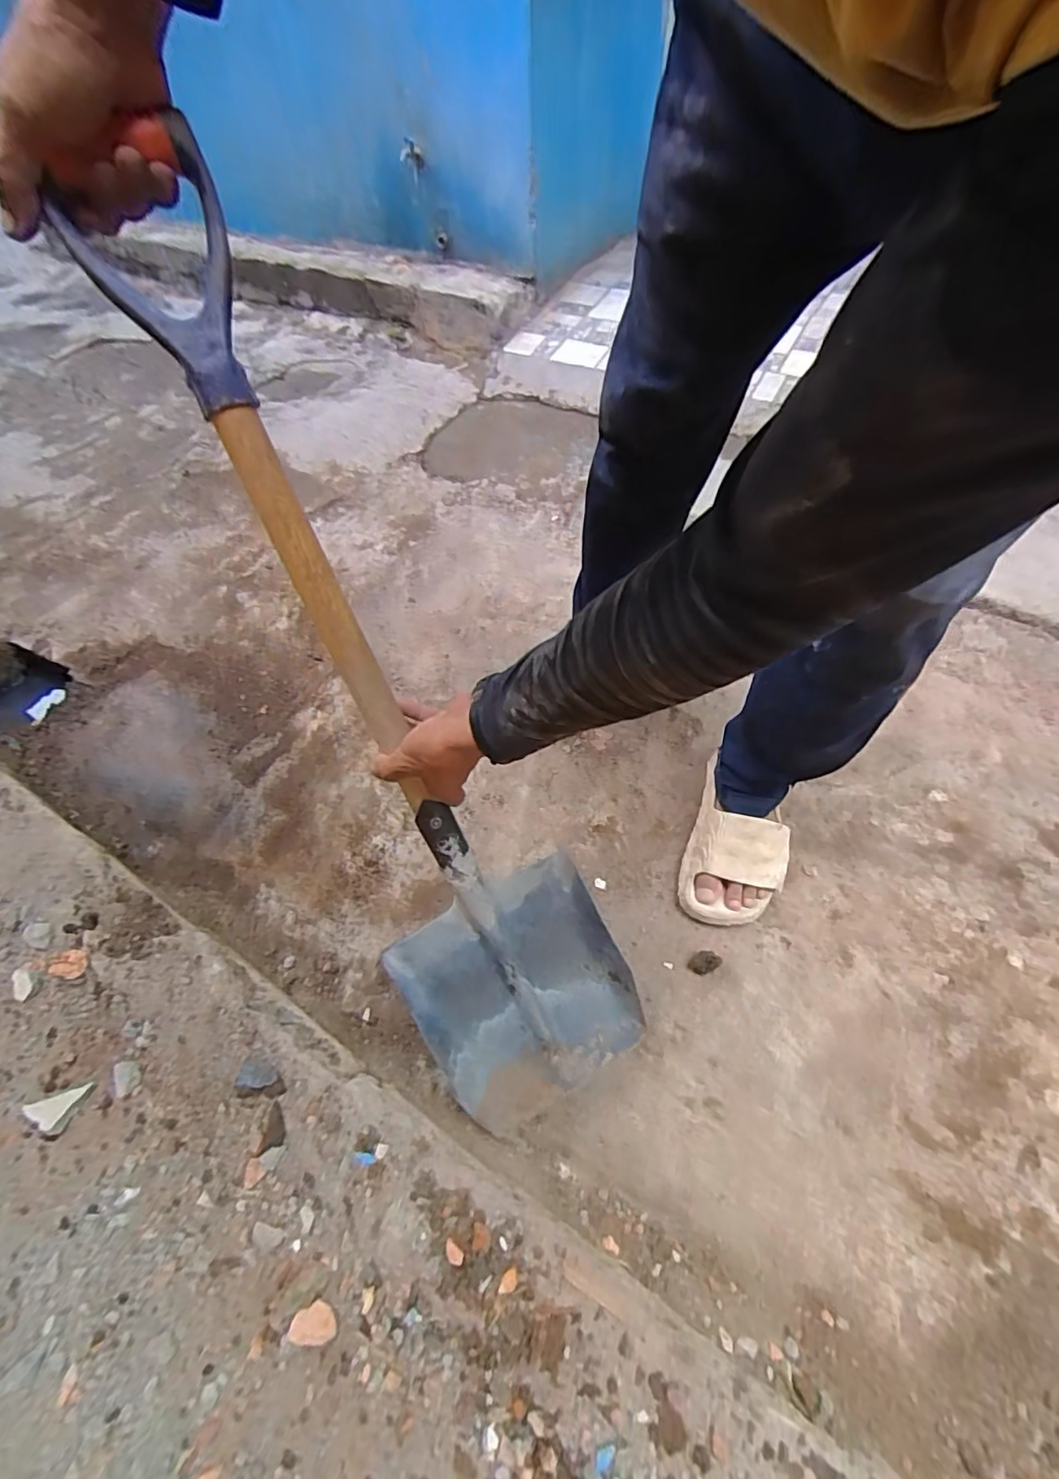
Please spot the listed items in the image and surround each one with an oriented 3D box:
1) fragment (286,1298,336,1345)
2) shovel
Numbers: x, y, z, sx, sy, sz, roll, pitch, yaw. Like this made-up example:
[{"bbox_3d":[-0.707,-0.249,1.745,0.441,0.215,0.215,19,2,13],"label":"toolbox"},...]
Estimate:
[{"bbox_3d":[-0.173,0.466,0.442,0.036,0.005,0.025,16,47,-15],"label":"fragment"},{"bbox_3d":[-0.115,0.001,0.504,0.221,0.846,0.077,-27,20,-15],"label":"shovel"}]

